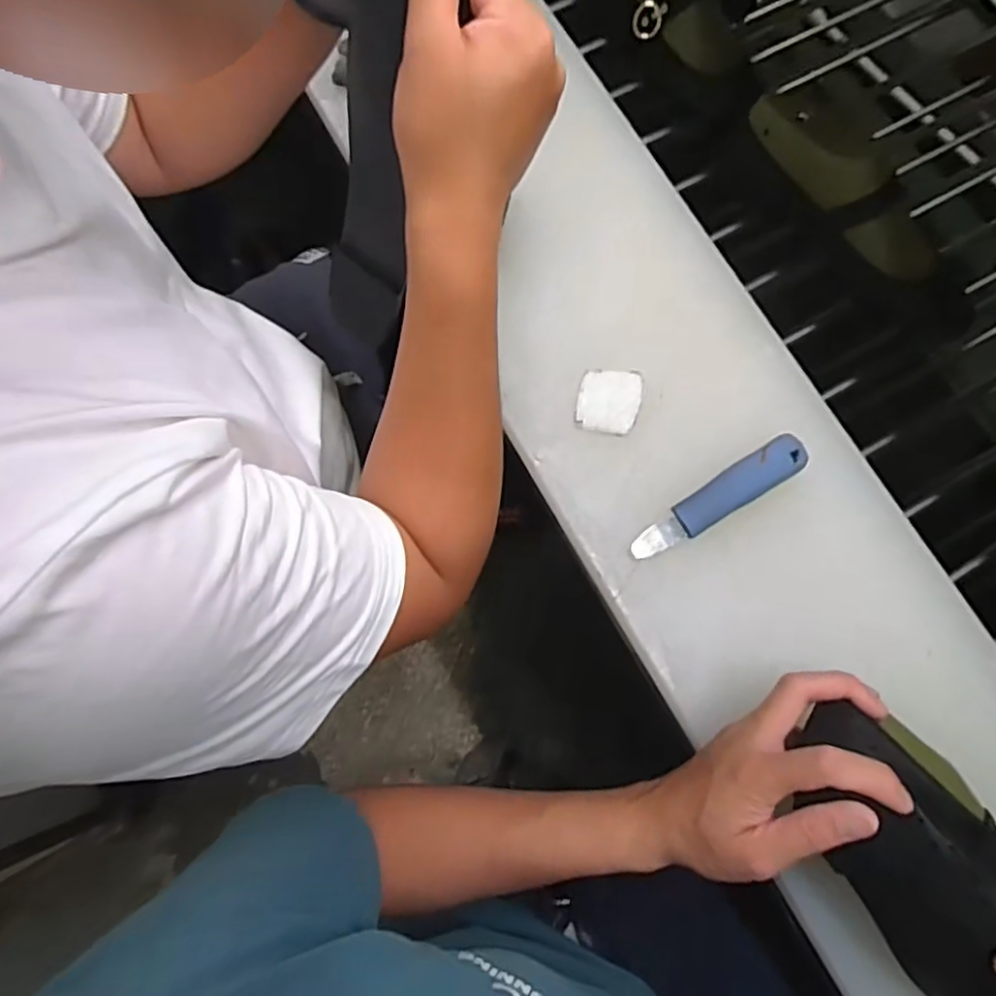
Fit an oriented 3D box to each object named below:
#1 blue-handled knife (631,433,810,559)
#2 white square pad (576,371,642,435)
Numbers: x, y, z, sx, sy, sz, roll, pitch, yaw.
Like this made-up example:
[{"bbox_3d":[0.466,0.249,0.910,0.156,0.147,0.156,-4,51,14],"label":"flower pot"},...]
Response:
[{"bbox_3d":[0.173,0.001,0.491,0.155,0.018,0.033,-32,80,-7],"label":"blue-handled knife"},{"bbox_3d":[0.091,-0.080,0.515,0.048,0.006,0.053,12,78,2],"label":"white square pad"}]

